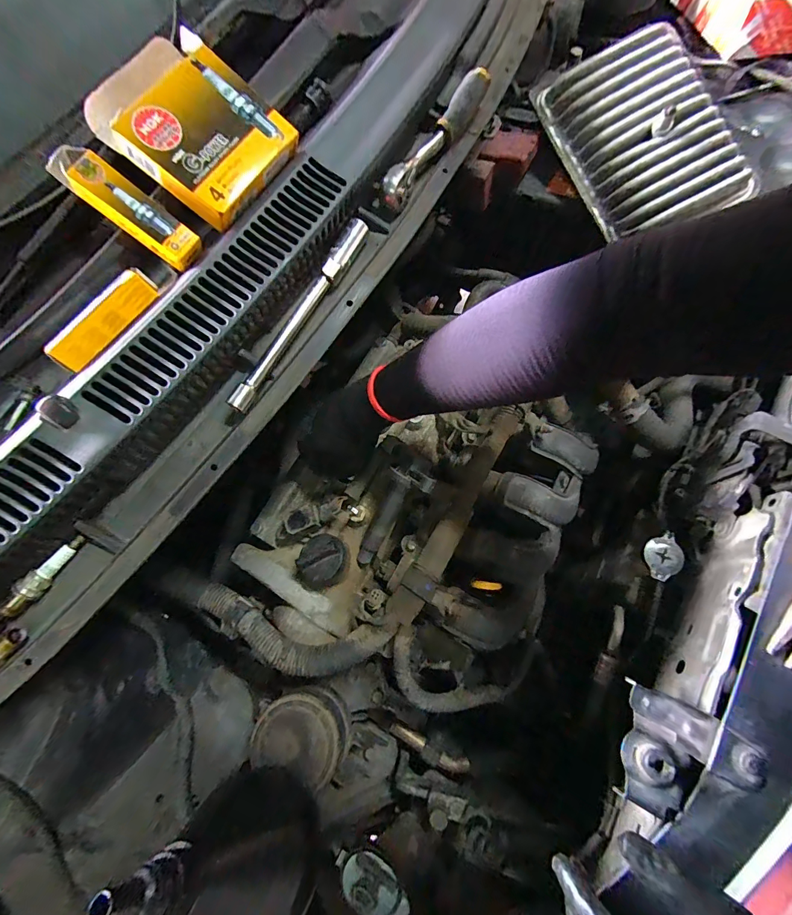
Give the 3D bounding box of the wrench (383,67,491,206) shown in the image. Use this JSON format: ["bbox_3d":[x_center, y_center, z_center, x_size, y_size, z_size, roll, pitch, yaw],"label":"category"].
[{"bbox_3d":[0.043,-0.310,0.384,0.020,0.036,0.172,33,74,14],"label":"wrench"}]

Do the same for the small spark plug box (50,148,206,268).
[{"bbox_3d":[-0.197,-0.184,0.294,0.101,0.021,0.025,35,72,-17],"label":"small spark plug box"}]

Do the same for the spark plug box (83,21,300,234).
[{"bbox_3d":[-0.158,-0.260,0.314,0.122,0.031,0.106,38,77,-16],"label":"spark plug box"}]

